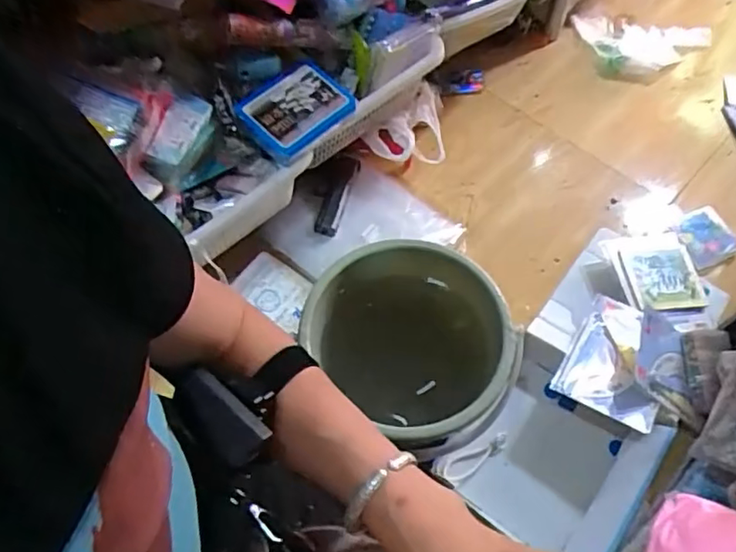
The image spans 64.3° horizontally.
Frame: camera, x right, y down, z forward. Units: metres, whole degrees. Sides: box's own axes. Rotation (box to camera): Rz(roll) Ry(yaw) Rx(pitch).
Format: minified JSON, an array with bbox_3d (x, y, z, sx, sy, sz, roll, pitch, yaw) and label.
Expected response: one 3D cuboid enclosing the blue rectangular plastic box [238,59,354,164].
[{"bbox_3d":[-0.098,-0.233,0.810,0.143,0.032,0.117,-41,77,-19],"label":"blue rectangular plastic box"}]

